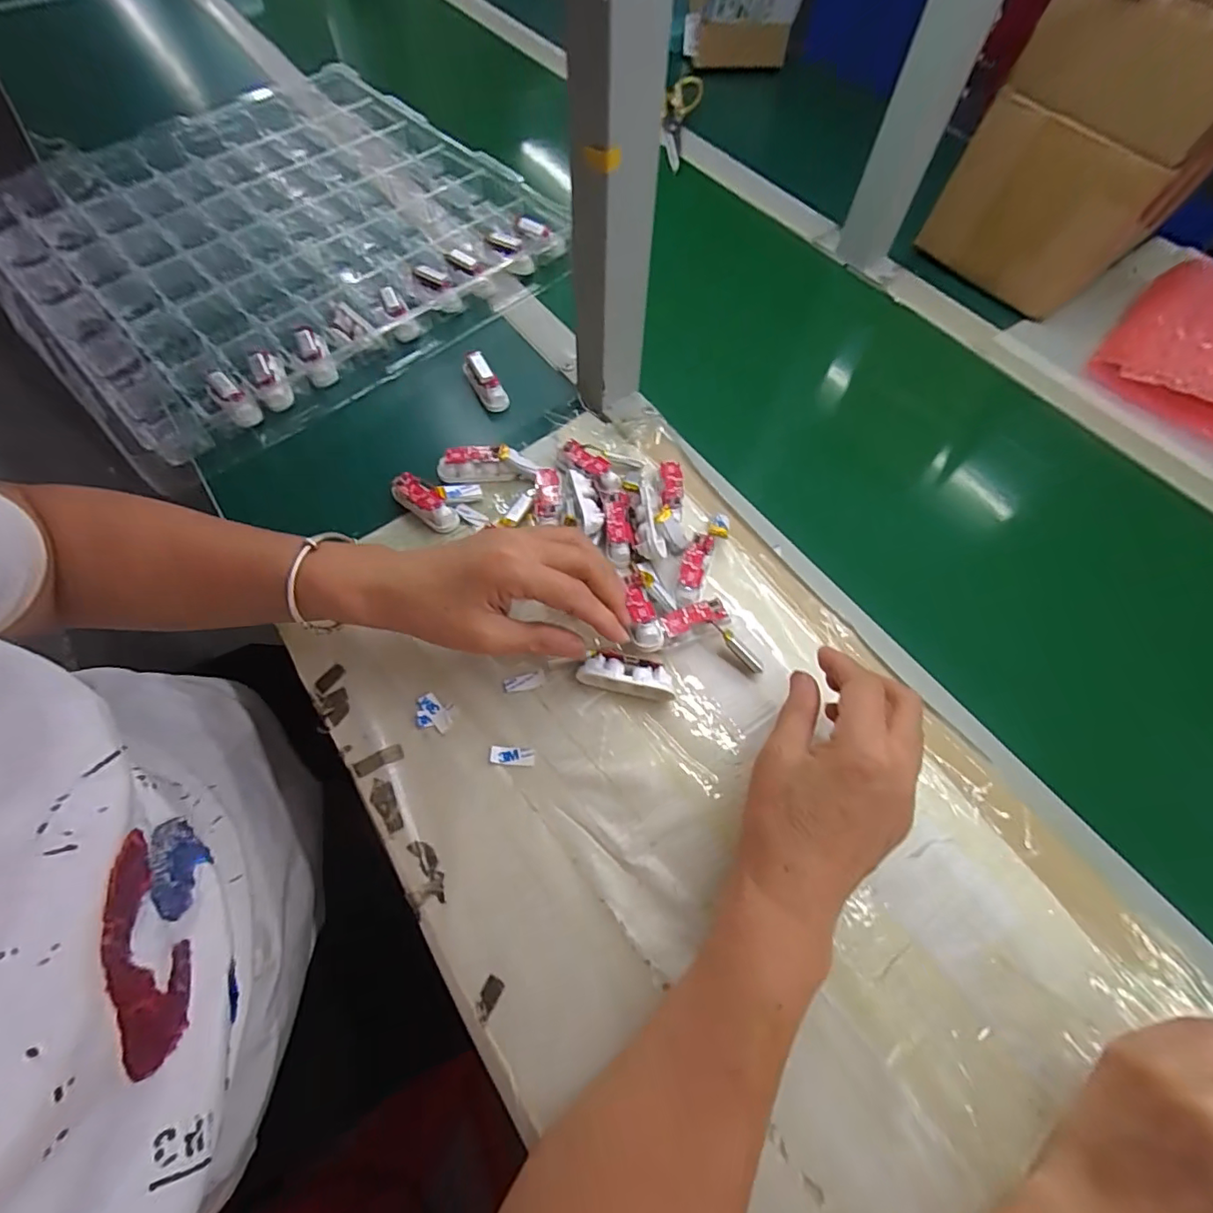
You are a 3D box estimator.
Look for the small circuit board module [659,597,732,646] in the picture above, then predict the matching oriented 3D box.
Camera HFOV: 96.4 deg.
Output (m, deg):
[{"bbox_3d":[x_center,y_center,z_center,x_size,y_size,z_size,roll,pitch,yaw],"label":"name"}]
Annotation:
[{"bbox_3d":[0.059,0.011,0.370,0.046,0.019,0.017,-20,65,-11],"label":"small circuit board module"}]

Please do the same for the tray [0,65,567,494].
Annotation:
[{"bbox_3d":[-0.337,-0.375,0.549,0.447,0.038,0.460,-40,70,-19],"label":"tray"}]

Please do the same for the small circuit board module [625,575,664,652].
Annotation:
[{"bbox_3d":[0.025,0.004,0.361,0.020,0.022,0.056,-2,63,-3],"label":"small circuit board module"}]

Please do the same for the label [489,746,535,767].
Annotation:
[{"bbox_3d":[-0.058,0.092,0.334,0.028,0.004,0.011,5,63,1],"label":"label"}]

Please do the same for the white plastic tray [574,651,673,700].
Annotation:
[{"bbox_3d":[0.013,0.044,0.352,0.061,0.022,0.020,10,63,4],"label":"white plastic tray"}]

